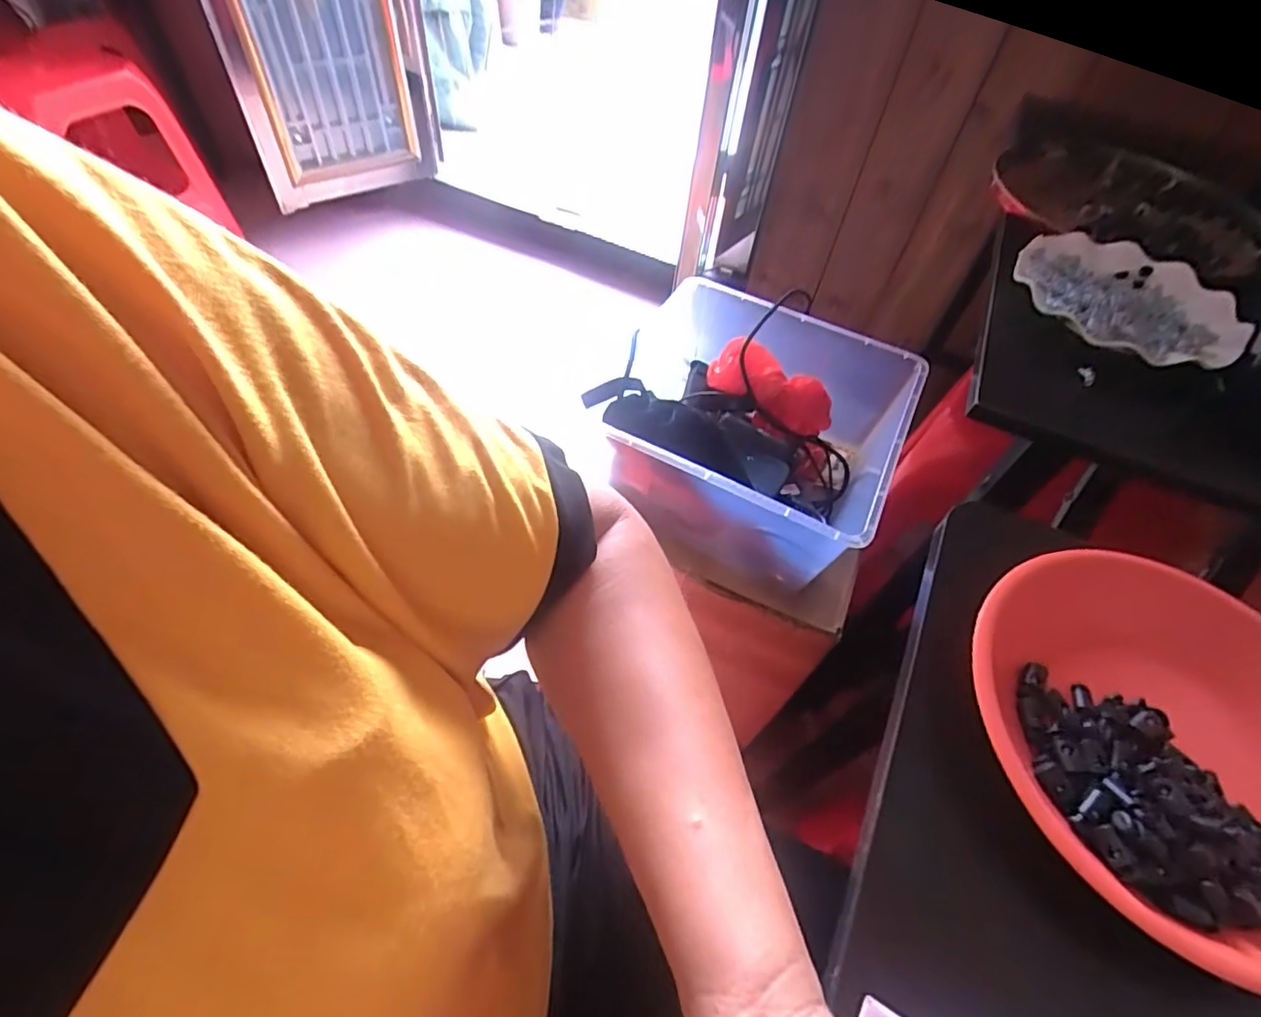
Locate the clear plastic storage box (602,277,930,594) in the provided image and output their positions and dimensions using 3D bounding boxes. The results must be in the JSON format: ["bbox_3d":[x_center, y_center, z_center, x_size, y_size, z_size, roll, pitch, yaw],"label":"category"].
[{"bbox_3d":[0.137,-0.089,0.668,0.288,0.148,0.308,26,54,13],"label":"clear plastic storage box"}]

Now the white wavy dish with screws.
[{"bbox_3d":[0.432,-0.187,0.513,0.171,0.019,0.179,3,52,-4],"label":"white wavy dish with screws"}]

